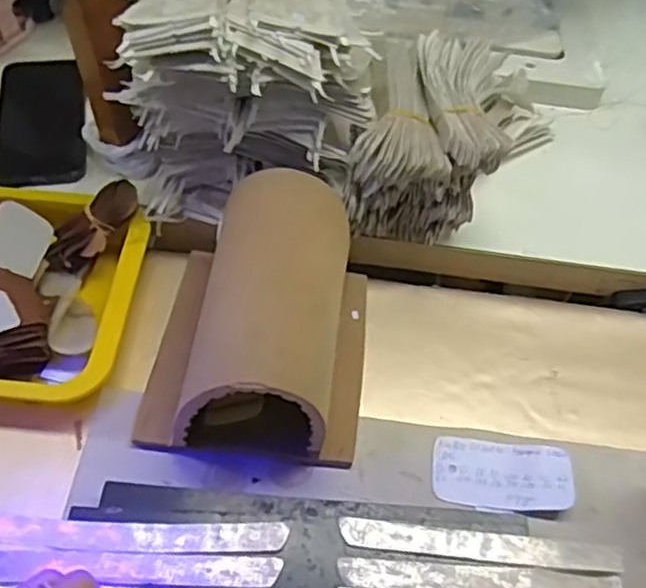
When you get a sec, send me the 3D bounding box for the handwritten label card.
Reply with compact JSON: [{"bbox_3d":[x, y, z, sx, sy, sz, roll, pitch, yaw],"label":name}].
[{"bbox_3d":[0.137,0.137,0.522,0.102,0.016,0.055,9,56,1],"label":"handwritten label card"}]

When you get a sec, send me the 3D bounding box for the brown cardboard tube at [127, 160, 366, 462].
[{"bbox_3d":[-0.046,0.022,0.518,0.165,0.123,0.181,8,56,1],"label":"brown cardboard tube"}]

